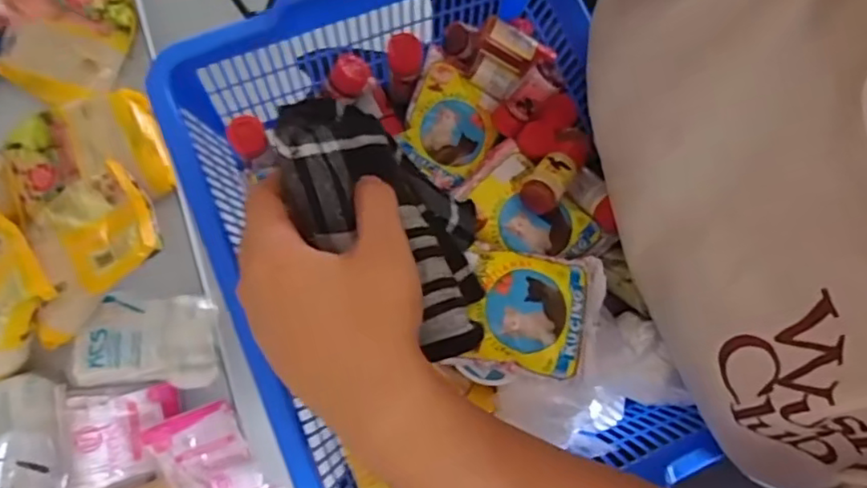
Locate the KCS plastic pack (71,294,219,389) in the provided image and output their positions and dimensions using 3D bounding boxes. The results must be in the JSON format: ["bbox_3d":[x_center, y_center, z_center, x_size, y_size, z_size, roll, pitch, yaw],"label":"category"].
[{"bbox_3d":[-0.342,0.115,0.731,0.161,0.041,0.104,0,78,-1],"label":"KCS plastic pack"}]

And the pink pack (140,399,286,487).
[{"bbox_3d":[-0.254,0.247,0.695,0.108,0.027,0.126,-19,63,-28],"label":"pink pack"}]

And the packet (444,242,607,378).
[{"bbox_3d":[0.060,0.038,0.357,0.077,0.025,0.069,9,78,1],"label":"packet"}]

